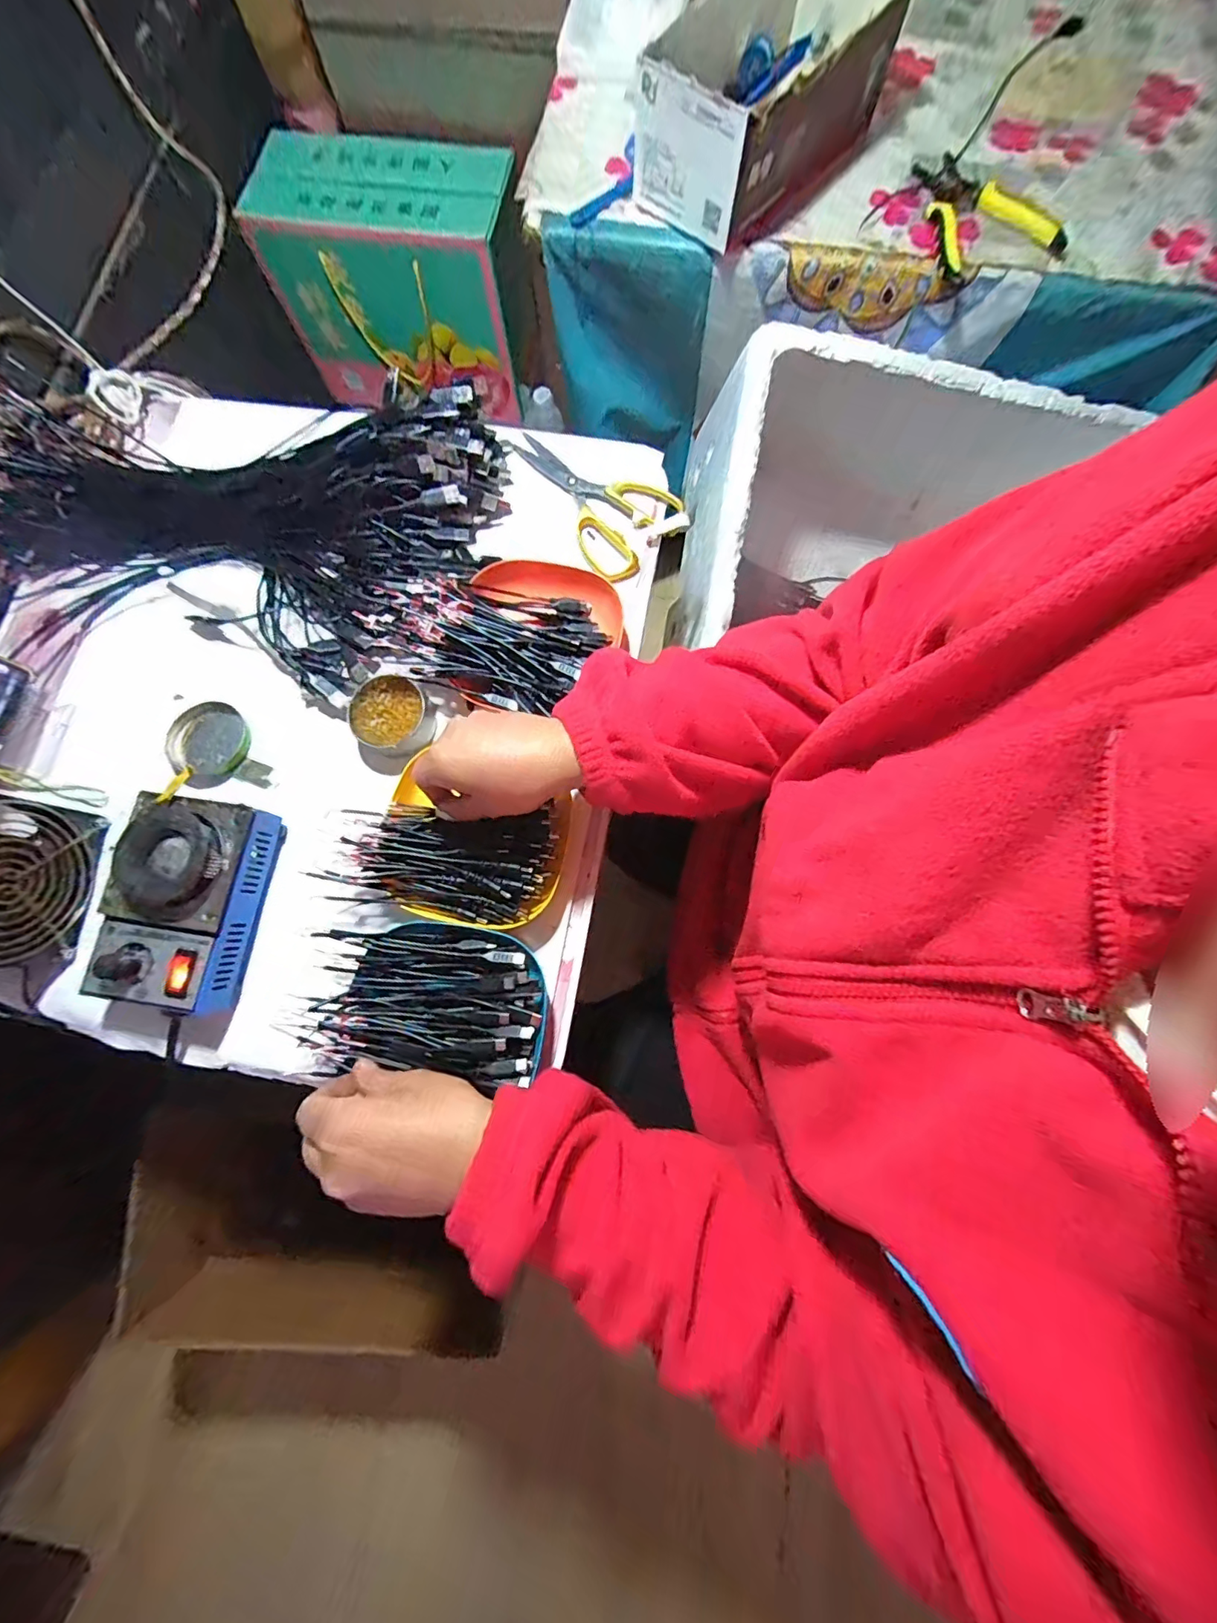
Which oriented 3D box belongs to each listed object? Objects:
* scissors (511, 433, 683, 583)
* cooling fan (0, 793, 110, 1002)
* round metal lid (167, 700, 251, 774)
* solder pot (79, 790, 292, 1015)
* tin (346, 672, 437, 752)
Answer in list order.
[{"bbox_3d":[-0.027,-0.289,0.480,0.168,0.018,0.095,36,81,8],"label":"scissors"},{"bbox_3d":[-0.434,0.058,0.364,0.032,0.105,0.137,4,78,1],"label":"cooling fan"},{"bbox_3d":[-0.347,-0.065,0.447,0.064,0.012,0.062,0,78,1],"label":"round metal lid"},{"bbox_3d":[-0.317,0.066,0.389,0.100,0.063,0.148,9,78,3],"label":"solder pot"},{"bbox_3d":[-0.179,-0.080,0.428,0.062,0.023,0.062,0,78,1],"label":"tin"}]

